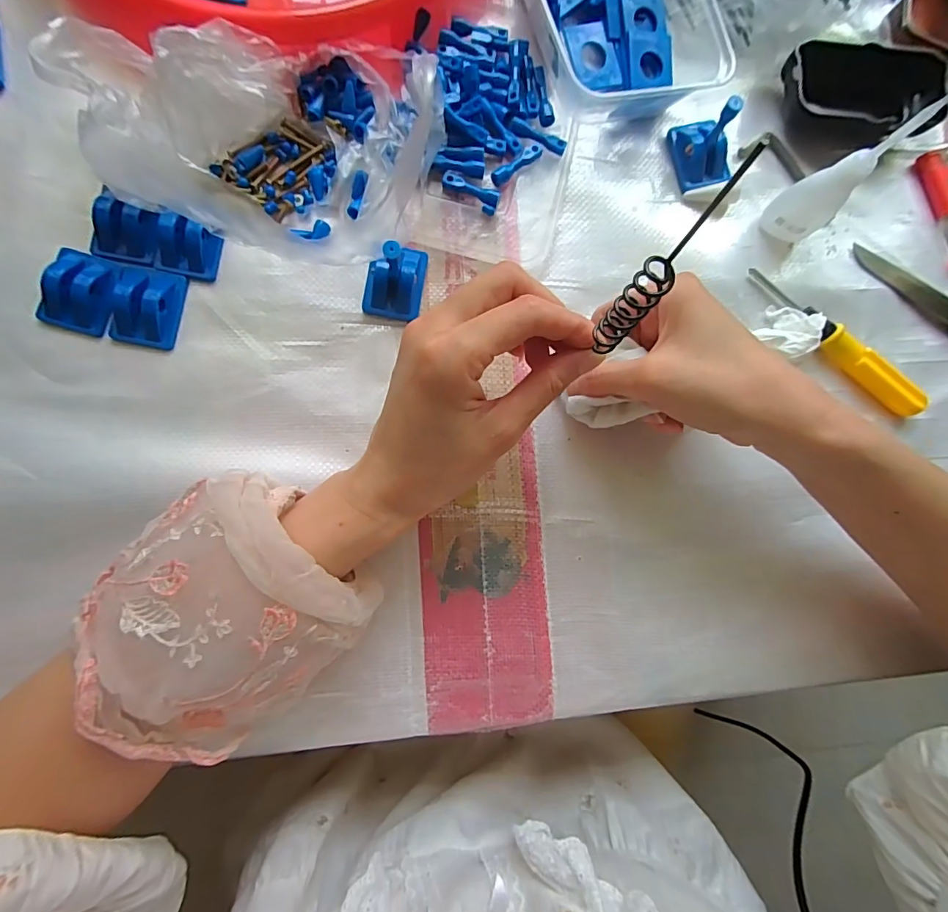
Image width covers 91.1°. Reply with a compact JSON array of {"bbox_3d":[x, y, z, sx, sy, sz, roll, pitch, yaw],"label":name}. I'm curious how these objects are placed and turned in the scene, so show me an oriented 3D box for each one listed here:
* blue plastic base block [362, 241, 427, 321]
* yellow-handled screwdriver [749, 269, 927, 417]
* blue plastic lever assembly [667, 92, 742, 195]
[{"bbox_3d":[-0.047,-0.106,0.279,0.034,0.017,0.044,11,85,-6],"label":"blue plastic base block"},{"bbox_3d":[0.240,-0.076,0.309,0.141,0.017,0.016,38,83,-3],"label":"yellow-handled screwdriver"},{"bbox_3d":[0.151,-0.202,0.297,0.030,0.043,0.044,-21,89,-8],"label":"blue plastic lever assembly"}]

